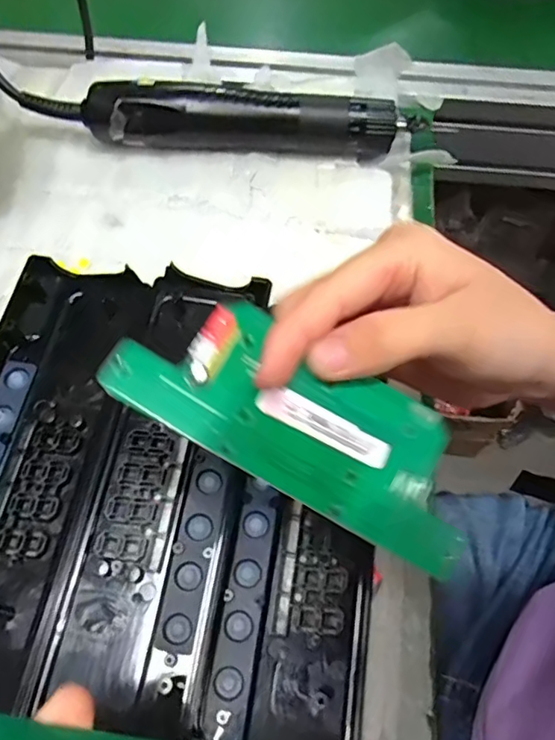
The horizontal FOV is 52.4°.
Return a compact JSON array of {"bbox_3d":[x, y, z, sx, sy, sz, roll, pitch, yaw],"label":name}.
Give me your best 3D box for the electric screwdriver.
[{"bbox_3d":[-0.019,-0.163,0.372,0.204,0.038,0.033,1,62,-1],"label":"electric screwdriver"}]

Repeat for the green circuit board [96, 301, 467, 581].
[{"bbox_3d":[0.009,0.017,0.200,0.133,0.009,0.053,28,64,-4],"label":"green circuit board"}]

